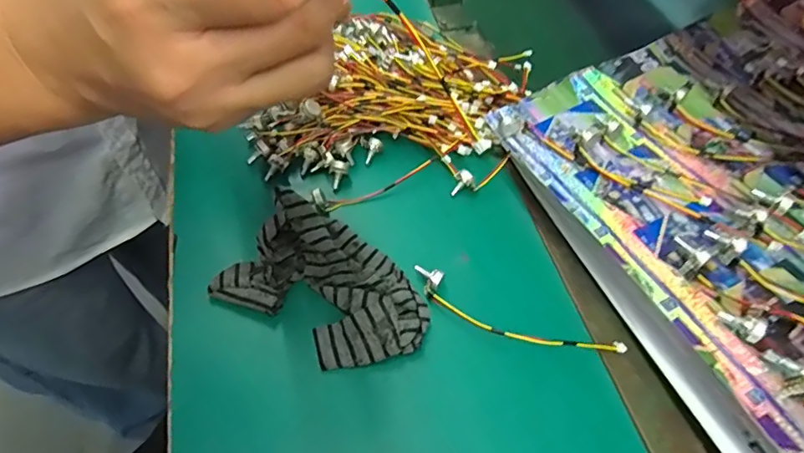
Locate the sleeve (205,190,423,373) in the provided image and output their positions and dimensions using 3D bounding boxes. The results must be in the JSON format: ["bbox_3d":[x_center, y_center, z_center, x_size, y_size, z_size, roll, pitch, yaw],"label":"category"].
[{"bbox_3d":[-0.050,0.041,0.359,0.145,0.035,0.103,28,58,18],"label":"sleeve"}]

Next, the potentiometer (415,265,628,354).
[{"bbox_3d":[0.084,0.068,0.363,0.161,0.021,0.026,18,56,11],"label":"potentiometer"}]

